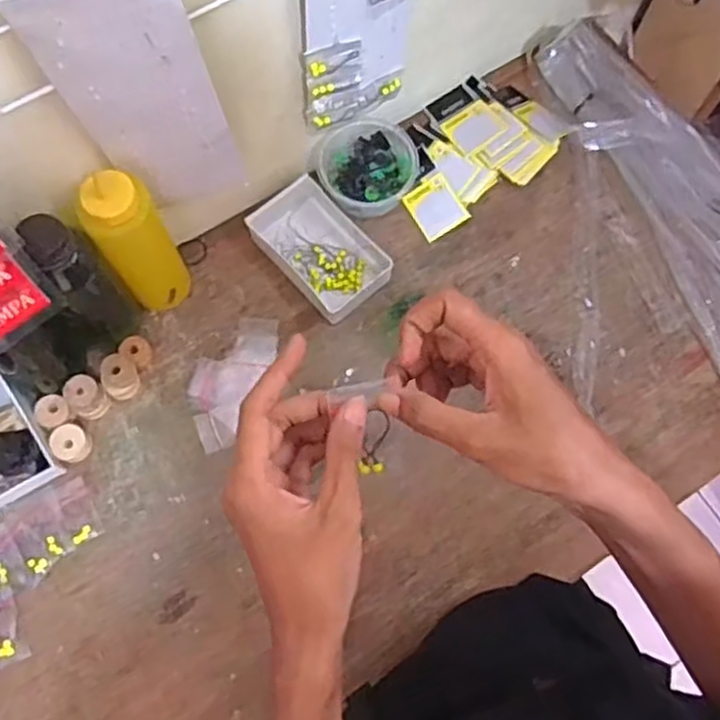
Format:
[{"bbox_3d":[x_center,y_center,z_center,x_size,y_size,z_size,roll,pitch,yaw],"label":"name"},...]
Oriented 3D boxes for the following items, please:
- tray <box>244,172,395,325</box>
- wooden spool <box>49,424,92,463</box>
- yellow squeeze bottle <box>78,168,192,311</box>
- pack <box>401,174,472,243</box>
[{"bbox_3d":[-0.044,-0.118,0.758,0.092,0.032,0.151,-38,77,-12],"label":"tray"},{"bbox_3d":[-0.276,0.080,0.693,0.033,0.026,0.034,0,73,-1],"label":"wooden spool"},{"bbox_3d":[-0.200,-0.102,0.662,0.063,0.197,0.054,-28,75,-9],"label":"yellow squeeze bottle"},{"bbox_3d":[0.082,-0.165,0.785,0.051,0.005,0.061,-33,78,11],"label":"pack"}]

